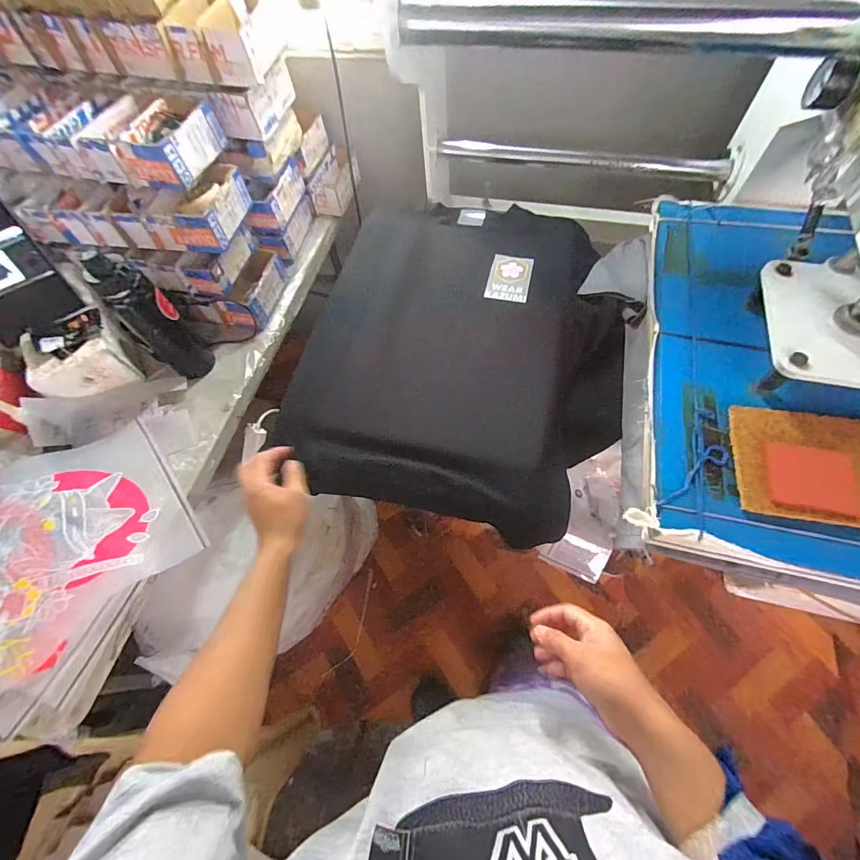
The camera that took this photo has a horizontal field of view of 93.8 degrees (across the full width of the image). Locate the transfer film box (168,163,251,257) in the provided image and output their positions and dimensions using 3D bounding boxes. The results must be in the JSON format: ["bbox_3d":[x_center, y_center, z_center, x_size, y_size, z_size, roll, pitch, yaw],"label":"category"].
[{"bbox_3d":[-0.410,-0.417,0.753,0.092,0.076,0.170,7,64,7],"label":"transfer film box"}]

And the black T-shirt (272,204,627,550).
[{"bbox_3d":[0.066,-0.156,0.711,0.517,0.080,0.615,9,65,8],"label":"black T-shirt"}]

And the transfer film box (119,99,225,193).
[{"bbox_3d":[-0.451,-0.508,0.716,0.113,0.076,0.166,6,64,6],"label":"transfer film box"}]

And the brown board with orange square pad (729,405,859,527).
[{"bbox_3d":[0.457,0.039,0.476,0.164,0.017,0.136,9,65,8],"label":"brown board with orange square pad"}]

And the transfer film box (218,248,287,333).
[{"bbox_3d":[-0.390,-0.315,0.895,0.096,0.083,0.189,10,65,8],"label":"transfer film box"}]

